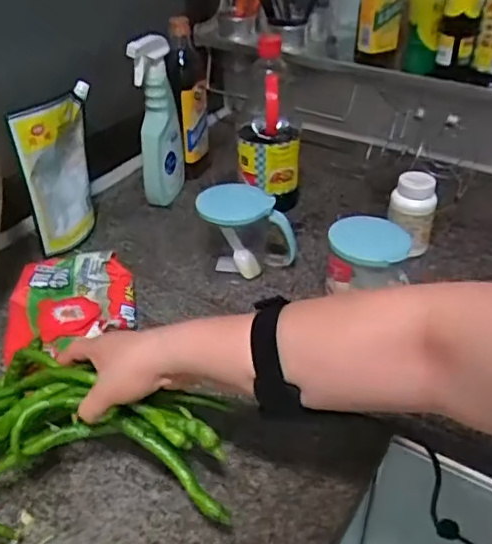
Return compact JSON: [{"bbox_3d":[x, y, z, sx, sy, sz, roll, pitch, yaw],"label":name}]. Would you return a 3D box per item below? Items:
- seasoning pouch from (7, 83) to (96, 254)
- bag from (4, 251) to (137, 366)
[{"bbox_3d":[-0.253,-0.140,0.818,0.038,0.194,0.136,8,37,11],"label":"seasoning pouch"},{"bbox_3d":[-0.215,0.039,0.726,0.152,0.053,0.140,-6,37,-8],"label":"bag"}]

